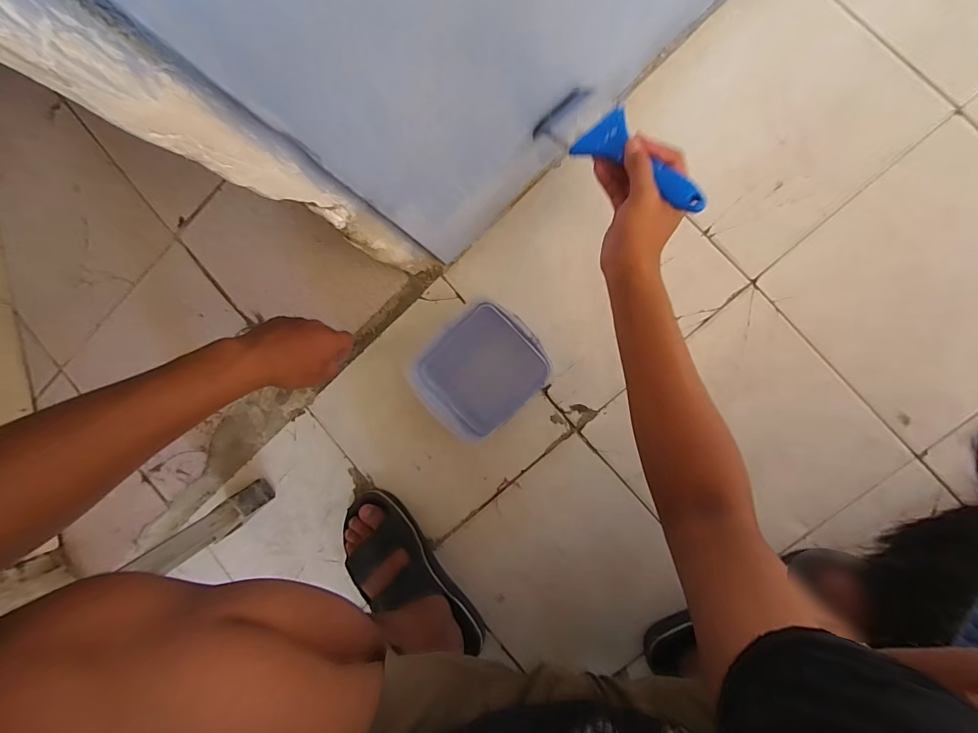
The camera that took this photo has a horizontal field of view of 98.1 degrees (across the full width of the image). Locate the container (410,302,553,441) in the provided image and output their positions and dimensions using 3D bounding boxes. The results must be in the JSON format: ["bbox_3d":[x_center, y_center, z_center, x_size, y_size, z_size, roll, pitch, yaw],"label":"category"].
[{"bbox_3d":[-0.010,0.007,0.609,0.148,0.042,0.173,45,98,4],"label":"container"}]

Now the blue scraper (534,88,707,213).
[{"bbox_3d":[0.140,-0.227,0.441,0.070,0.029,0.205,-47,69,8],"label":"blue scraper"}]

